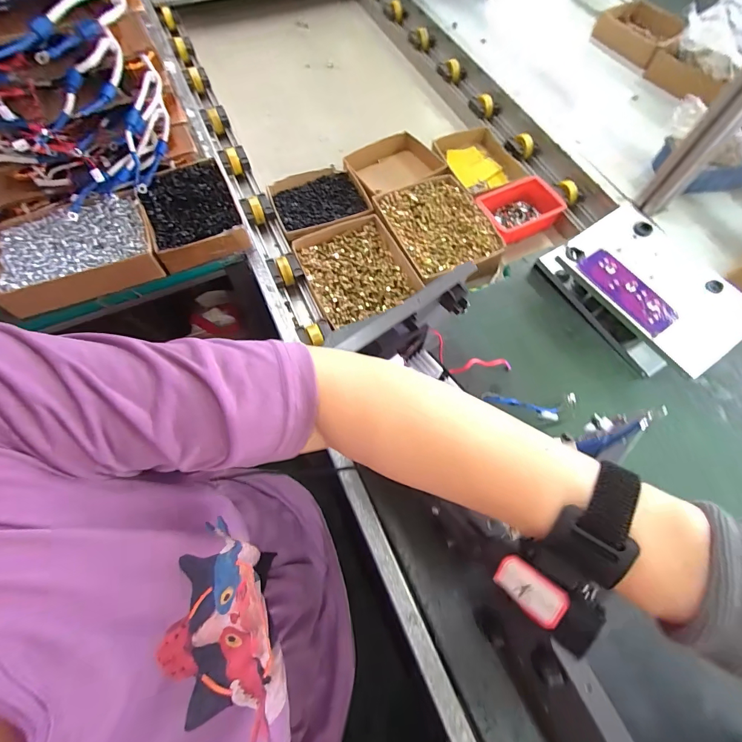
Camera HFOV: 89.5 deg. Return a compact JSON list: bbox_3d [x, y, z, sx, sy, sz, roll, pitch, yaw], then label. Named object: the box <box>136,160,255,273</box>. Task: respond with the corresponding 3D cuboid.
[{"bbox_3d":[-0.286,-0.256,0.607,0.135,0.042,0.181,-21,68,-10],"label":"box"}]

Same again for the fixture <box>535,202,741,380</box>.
[{"bbox_3d":[0.378,-0.112,0.538,0.160,0.080,0.250,-33,70,-14],"label":"fixture"}]

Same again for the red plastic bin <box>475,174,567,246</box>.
[{"bbox_3d":[0.282,-0.309,0.725,0.167,0.050,0.119,-26,69,-12],"label":"red plastic bin"}]

